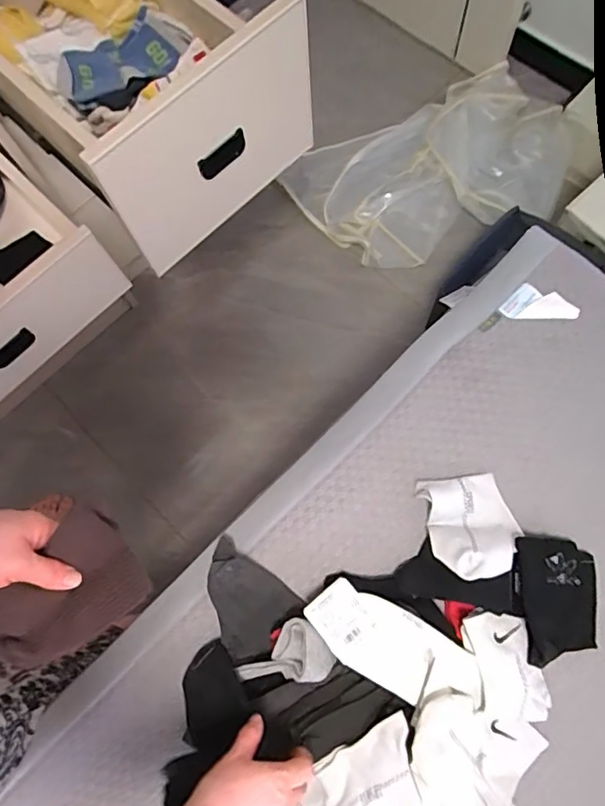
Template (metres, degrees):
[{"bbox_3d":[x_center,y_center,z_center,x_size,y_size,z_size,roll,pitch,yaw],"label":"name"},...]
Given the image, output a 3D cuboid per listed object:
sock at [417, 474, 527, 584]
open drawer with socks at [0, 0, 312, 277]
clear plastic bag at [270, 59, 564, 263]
[{"bbox_3d":[0.209,0.148,0.635,0.107,0.036,0.121,-12,70,-2],"label":"sock"},{"bbox_3d":[-0.259,-0.470,0.713,0.285,0.221,0.483,-42,74,-12],"label":"open drawer with socks"},{"bbox_3d":[0.325,-0.582,1.322,0.657,0.142,0.413,-24,71,-6],"label":"clear plastic bag"}]

